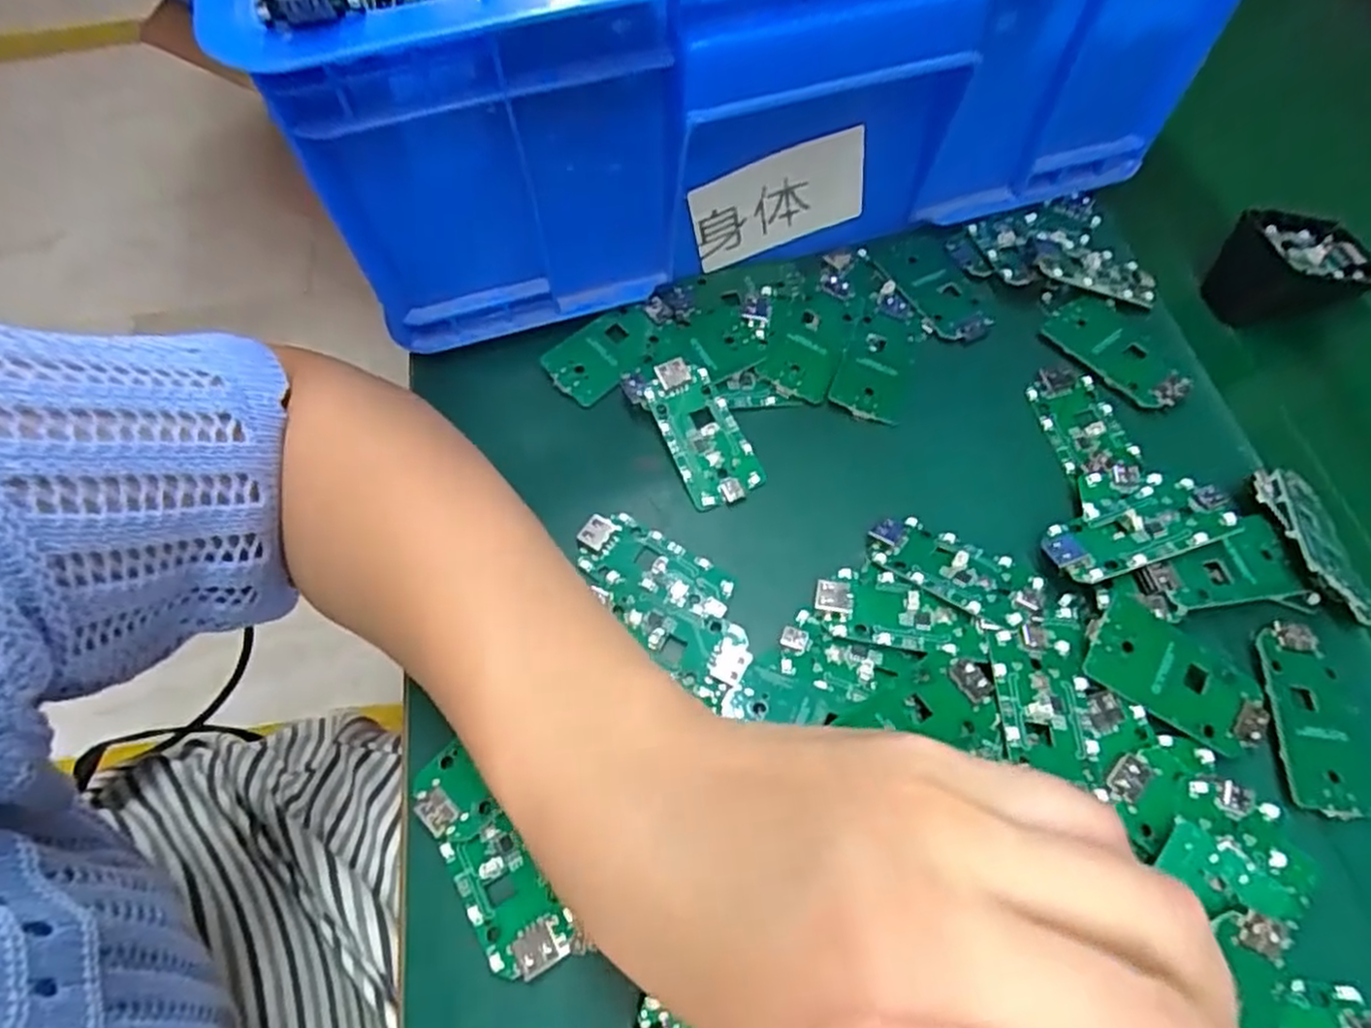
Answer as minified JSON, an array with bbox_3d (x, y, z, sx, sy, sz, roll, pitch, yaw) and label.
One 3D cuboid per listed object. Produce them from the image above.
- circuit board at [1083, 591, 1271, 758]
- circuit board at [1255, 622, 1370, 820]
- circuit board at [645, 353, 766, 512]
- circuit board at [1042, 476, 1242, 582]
[{"bbox_3d":[0.167,0.056,0.260,0.063,0.004,0.036,34,74,4],"label":"circuit board"},{"bbox_3d":[0.213,0.068,0.259,0.029,0.005,0.064,4,62,4],"label":"circuit board"},{"bbox_3d":[0.006,-0.034,0.317,0.031,0.008,0.064,-25,81,-10],"label":"circuit board"},{"bbox_3d":[0.166,0.005,0.279,0.064,0.004,0.029,-21,39,3],"label":"circuit board"}]

